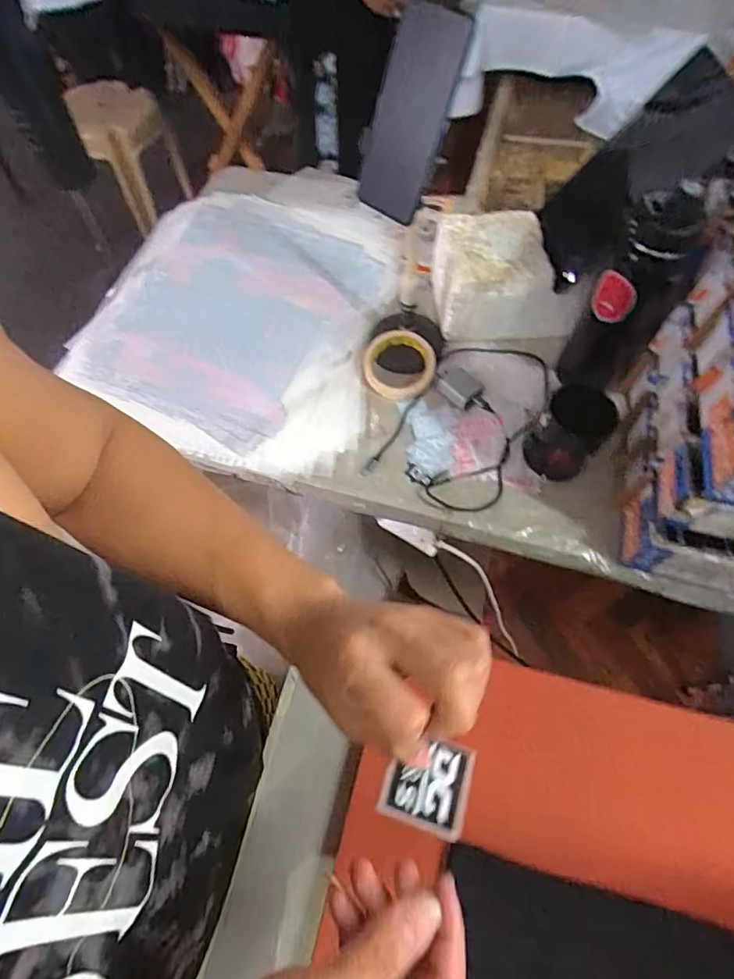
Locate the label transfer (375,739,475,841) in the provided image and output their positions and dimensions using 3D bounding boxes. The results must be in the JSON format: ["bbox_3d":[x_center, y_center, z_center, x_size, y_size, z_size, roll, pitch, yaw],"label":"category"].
[{"bbox_3d":[0.031,0.152,0.275,0.043,0.004,0.041,19,60,1],"label":"label transfer"}]

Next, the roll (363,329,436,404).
[{"bbox_3d":[0.046,-0.173,0.730,0.101,0.030,0.094,0,62,-1],"label":"roll"}]

